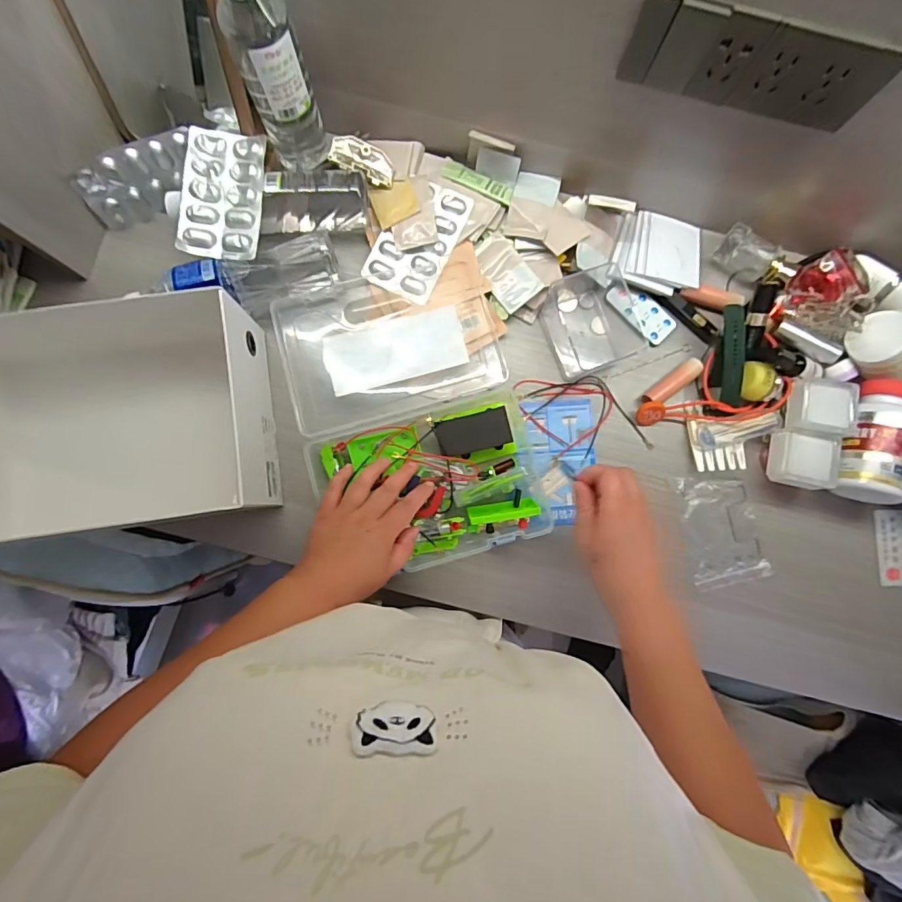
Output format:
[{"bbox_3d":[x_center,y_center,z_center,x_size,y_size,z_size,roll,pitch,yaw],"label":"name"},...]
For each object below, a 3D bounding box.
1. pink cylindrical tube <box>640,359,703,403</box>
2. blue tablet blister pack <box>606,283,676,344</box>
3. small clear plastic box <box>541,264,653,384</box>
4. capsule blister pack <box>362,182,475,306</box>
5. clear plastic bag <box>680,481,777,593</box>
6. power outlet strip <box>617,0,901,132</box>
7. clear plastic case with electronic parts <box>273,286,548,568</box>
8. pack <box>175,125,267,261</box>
[{"bbox_3d":[0.252,-0.077,0.550,0.077,0.023,0.020,-38,86,-5],"label":"pink cylindrical tube"},{"bbox_3d":[0.221,-0.162,0.562,0.084,0.008,0.039,45,84,3],"label":"blue tablet blister pack"},{"bbox_3d":[0.164,-0.150,0.555,0.107,0.032,0.107,-19,85,-4],"label":"small clear plastic box"},{"bbox_3d":[-0.037,-0.240,0.552,0.081,0.005,0.134,26,88,0],"label":"capsule blister pack"},{"bbox_3d":[0.305,0.090,0.545,0.081,0.006,0.119,-7,85,-4],"label":"clear plastic bag"},{"bbox_3d":[0.239,-0.304,0.382,0.193,0.069,0.011,16,84,0],"label":"power outlet strip"},{"bbox_3d":[-0.042,-0.041,0.526,0.232,0.037,0.316,-15,85,-3],"label":"clear plastic case with electronic parts"},{"bbox_3d":[-0.239,-0.271,0.508,0.080,0.013,0.137,3,84,-2],"label":"pack"}]

